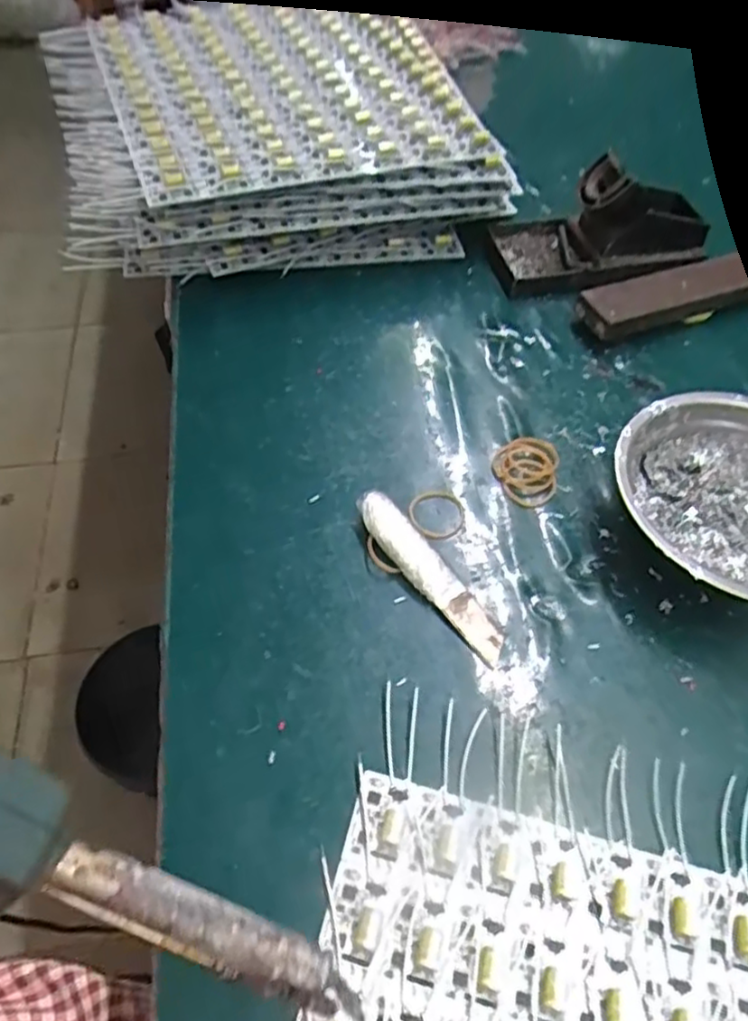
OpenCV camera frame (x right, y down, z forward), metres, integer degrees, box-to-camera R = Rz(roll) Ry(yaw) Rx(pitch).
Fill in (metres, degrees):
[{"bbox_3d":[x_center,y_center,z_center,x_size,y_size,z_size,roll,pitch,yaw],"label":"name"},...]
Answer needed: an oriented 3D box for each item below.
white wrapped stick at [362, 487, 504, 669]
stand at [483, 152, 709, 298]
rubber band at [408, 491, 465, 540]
[{"bbox_3d":[0.028,0.030,0.331,0.022,0.014,0.101,-32,61,-23],"label":"white wrapped stick"},{"bbox_3d":[0.159,-0.198,0.469,0.140,0.063,0.078,-6,54,-7],"label":"stand"},{"bbox_3d":[0.033,0.003,0.358,0.029,0.005,0.032,-1,54,-3],"label":"rubber band"}]

